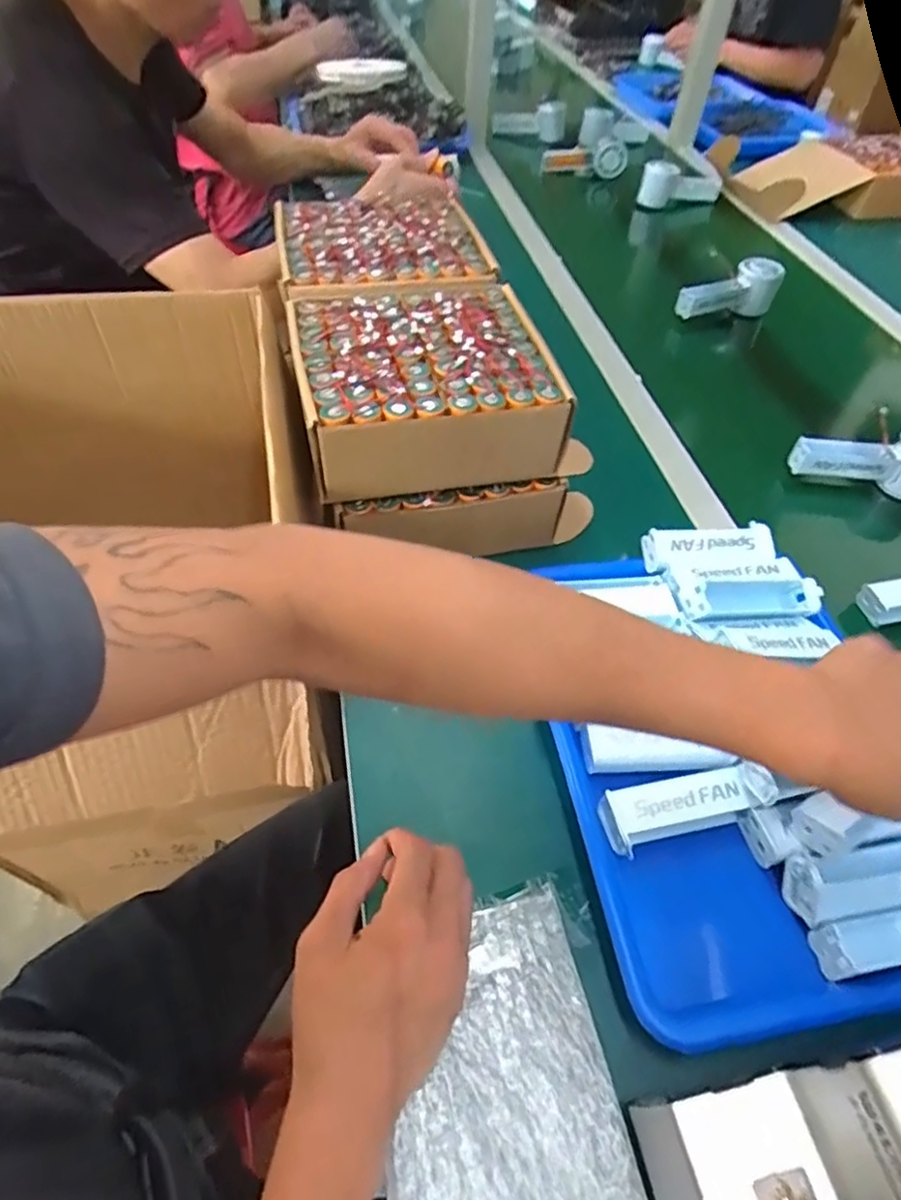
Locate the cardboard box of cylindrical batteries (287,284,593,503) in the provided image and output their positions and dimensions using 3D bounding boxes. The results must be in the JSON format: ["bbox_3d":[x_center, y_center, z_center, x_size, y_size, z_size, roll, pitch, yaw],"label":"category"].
[{"bbox_3d":[-0.019,-0.185,0.538,0.210,0.079,0.198,-10,53,-13],"label":"cardboard box of cylindrical batteries"}]

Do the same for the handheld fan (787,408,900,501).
[{"bbox_3d":[0.429,-0.150,0.656,0.152,0.061,0.048,10,51,4],"label":"handheld fan"}]

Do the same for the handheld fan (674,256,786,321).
[{"bbox_3d":[0.371,-0.410,0.856,0.143,0.059,0.060,-21,55,-20],"label":"handheld fan"}]

